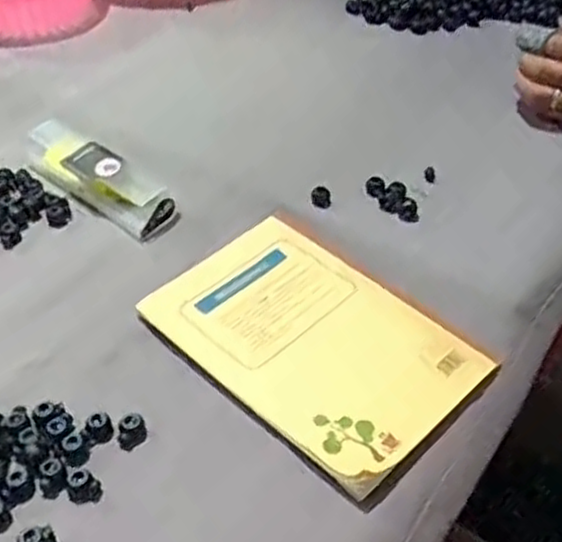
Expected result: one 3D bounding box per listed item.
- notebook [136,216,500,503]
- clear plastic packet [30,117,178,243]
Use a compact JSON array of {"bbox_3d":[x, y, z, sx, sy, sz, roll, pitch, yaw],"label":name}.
[{"bbox_3d":[0.019,0.042,0.495,0.204,0.014,0.137,34,52,31],"label":"notebook"},{"bbox_3d":[-0.153,-0.081,0.616,0.149,0.027,0.043,32,51,29],"label":"clear plastic packet"}]

